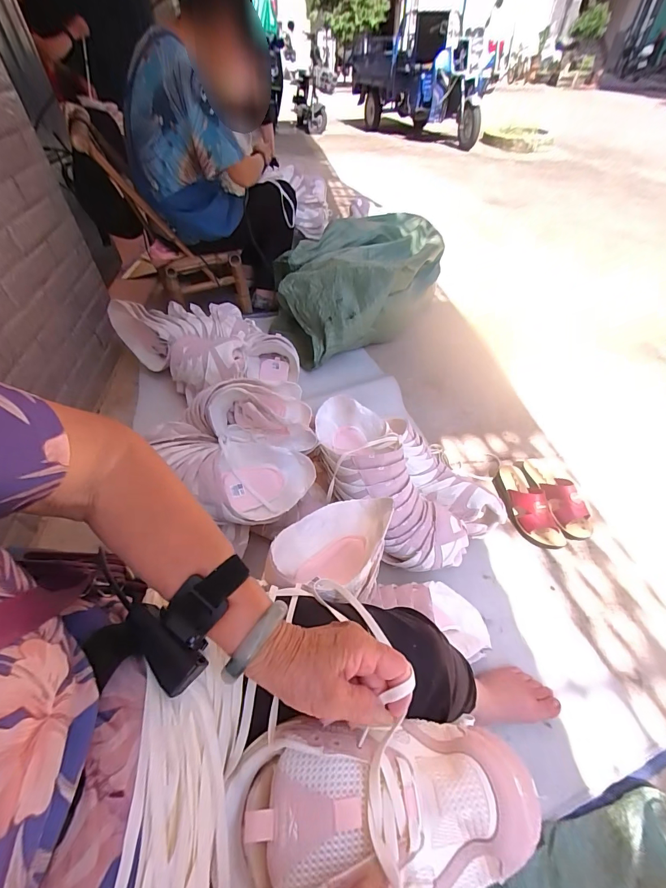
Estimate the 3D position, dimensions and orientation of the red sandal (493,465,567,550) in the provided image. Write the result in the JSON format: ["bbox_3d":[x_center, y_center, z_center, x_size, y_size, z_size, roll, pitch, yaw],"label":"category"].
[{"bbox_3d":[0.467,0.137,0.899,0.094,0.082,0.228,-6,48,-6],"label":"red sandal"}]

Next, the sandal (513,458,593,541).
[{"bbox_3d":[0.551,0.115,0.927,0.089,0.076,0.241,-7,48,-6],"label":"sandal"}]

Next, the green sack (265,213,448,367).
[{"bbox_3d":[0.115,-0.589,1.386,0.663,0.308,0.485,-24,52,-20],"label":"green sack"}]

